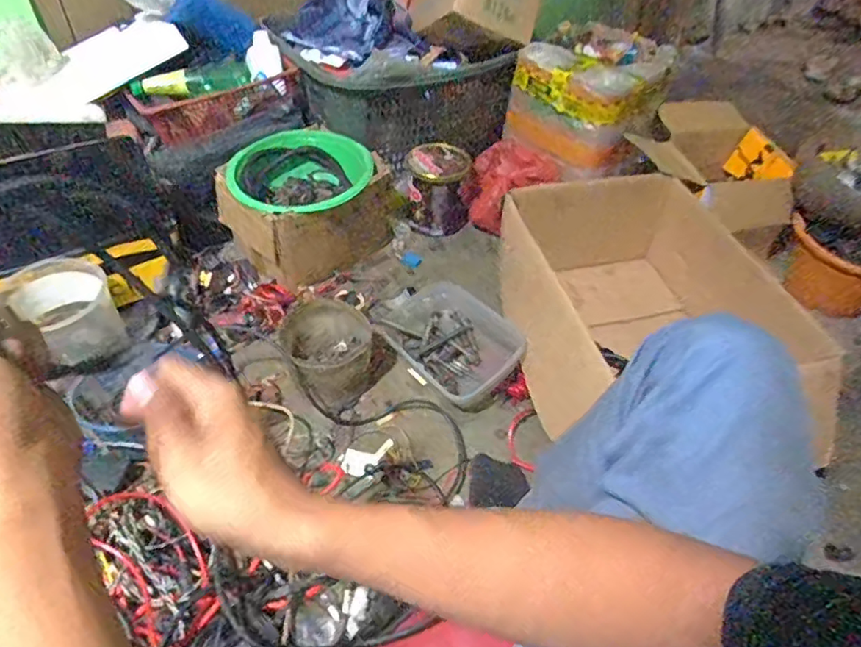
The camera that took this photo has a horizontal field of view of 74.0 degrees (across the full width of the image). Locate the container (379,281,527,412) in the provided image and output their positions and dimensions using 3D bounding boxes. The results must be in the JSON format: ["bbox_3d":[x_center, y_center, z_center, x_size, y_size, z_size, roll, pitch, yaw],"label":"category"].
[{"bbox_3d":[0.037,0.025,1.038,0.193,0.077,0.263,-34,57,-30],"label":"container"}]

